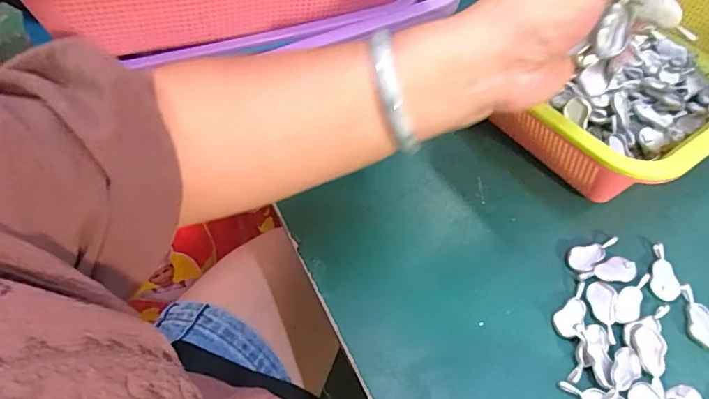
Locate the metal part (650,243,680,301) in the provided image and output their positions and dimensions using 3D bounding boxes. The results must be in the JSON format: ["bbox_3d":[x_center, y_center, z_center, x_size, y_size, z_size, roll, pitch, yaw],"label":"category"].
[{"bbox_3d":[0.215,0.050,0.326,0.019,0.004,0.043,17,57,15],"label":"metal part"}]

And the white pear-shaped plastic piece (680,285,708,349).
[{"bbox_3d":[0.225,0.076,0.307,0.018,0.004,0.041,4,55,7],"label":"white pear-shaped plastic piece"}]

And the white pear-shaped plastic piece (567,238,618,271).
[{"bbox_3d":[0.170,0.036,0.338,0.042,0.004,0.018,-32,58,-18],"label":"white pear-shaped plastic piece"}]

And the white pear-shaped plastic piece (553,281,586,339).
[{"bbox_3d":[0.146,0.071,0.311,0.016,0.010,0.041,30,61,22],"label":"white pear-shaped plastic piece"}]

